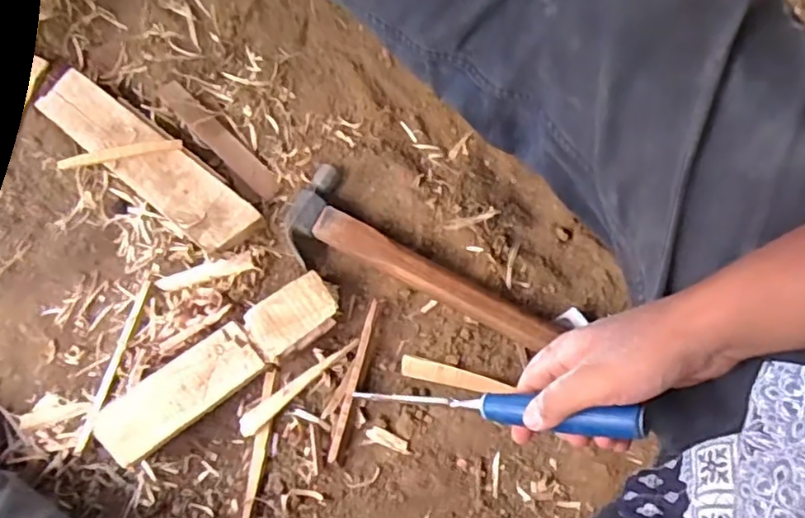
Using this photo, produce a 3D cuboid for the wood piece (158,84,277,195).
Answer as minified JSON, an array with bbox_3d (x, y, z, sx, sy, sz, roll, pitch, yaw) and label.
[{"bbox_3d":[-0.173,-0.114,0.602,0.148,0.013,0.024,43,77,13],"label":"wood piece"}]

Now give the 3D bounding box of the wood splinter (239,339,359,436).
[{"bbox_3d":[-0.085,0.102,0.522,0.115,0.009,0.015,-40,76,-12],"label":"wood splinter"}]

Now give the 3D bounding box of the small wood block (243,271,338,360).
[{"bbox_3d":[-0.092,0.047,0.534,0.073,0.028,0.043,-34,74,-11],"label":"small wood block"}]

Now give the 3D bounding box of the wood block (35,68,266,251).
[{"bbox_3d":[-0.232,-0.090,0.586,0.230,0.033,0.060,38,73,8],"label":"wood block"}]

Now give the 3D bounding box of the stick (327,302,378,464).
[{"bbox_3d":[-0.039,0.097,0.522,0.007,0.013,0.134,14,72,5],"label":"stick"}]

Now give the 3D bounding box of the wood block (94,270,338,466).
[{"bbox_3d":[-0.180,0.109,0.517,0.137,0.022,0.049,-33,74,-10],"label":"wood block"}]

